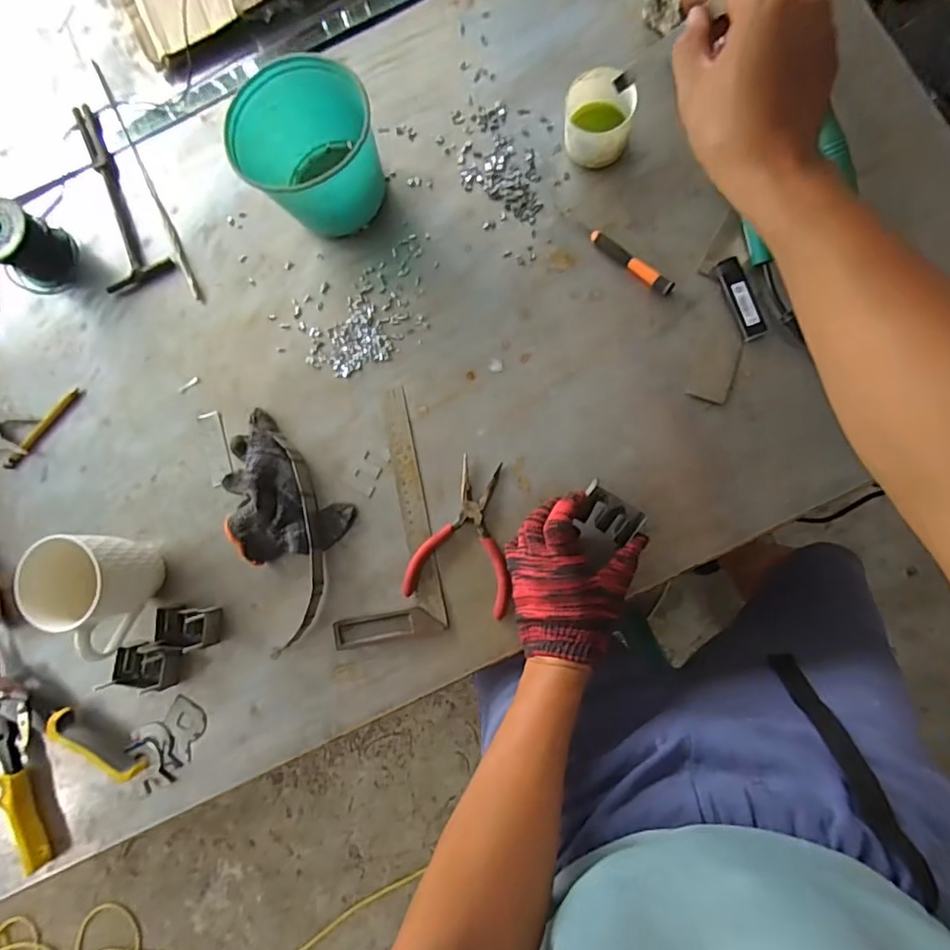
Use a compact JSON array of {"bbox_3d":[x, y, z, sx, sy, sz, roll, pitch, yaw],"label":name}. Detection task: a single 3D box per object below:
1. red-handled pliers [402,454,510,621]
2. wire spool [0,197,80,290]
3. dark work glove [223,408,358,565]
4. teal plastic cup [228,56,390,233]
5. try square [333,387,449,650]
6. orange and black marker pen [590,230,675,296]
[{"bbox_3d":[-0.004,0.058,0.537,0.101,0.014,0.143,15,87,7],"label":"red-handled pliers"},{"bbox_3d":[-0.494,-0.252,0.595,0.071,0.068,0.068,23,88,8],"label":"wire spool"},{"bbox_3d":[-0.211,0.023,0.556,0.109,0.039,0.157,-45,82,1],"label":"dark work glove"},{"bbox_3d":[-0.158,-0.316,0.543,0.127,0.104,0.130,-1,85,6],"label":"teal plastic cup"},{"bbox_3d":[-0.104,0.043,0.555,0.112,0.009,0.247,-12,84,5],"label":"try square"},{"bbox_3d":[0.154,-0.209,0.541,0.096,0.011,0.015,38,90,8],"label":"orange and black marker pen"}]

